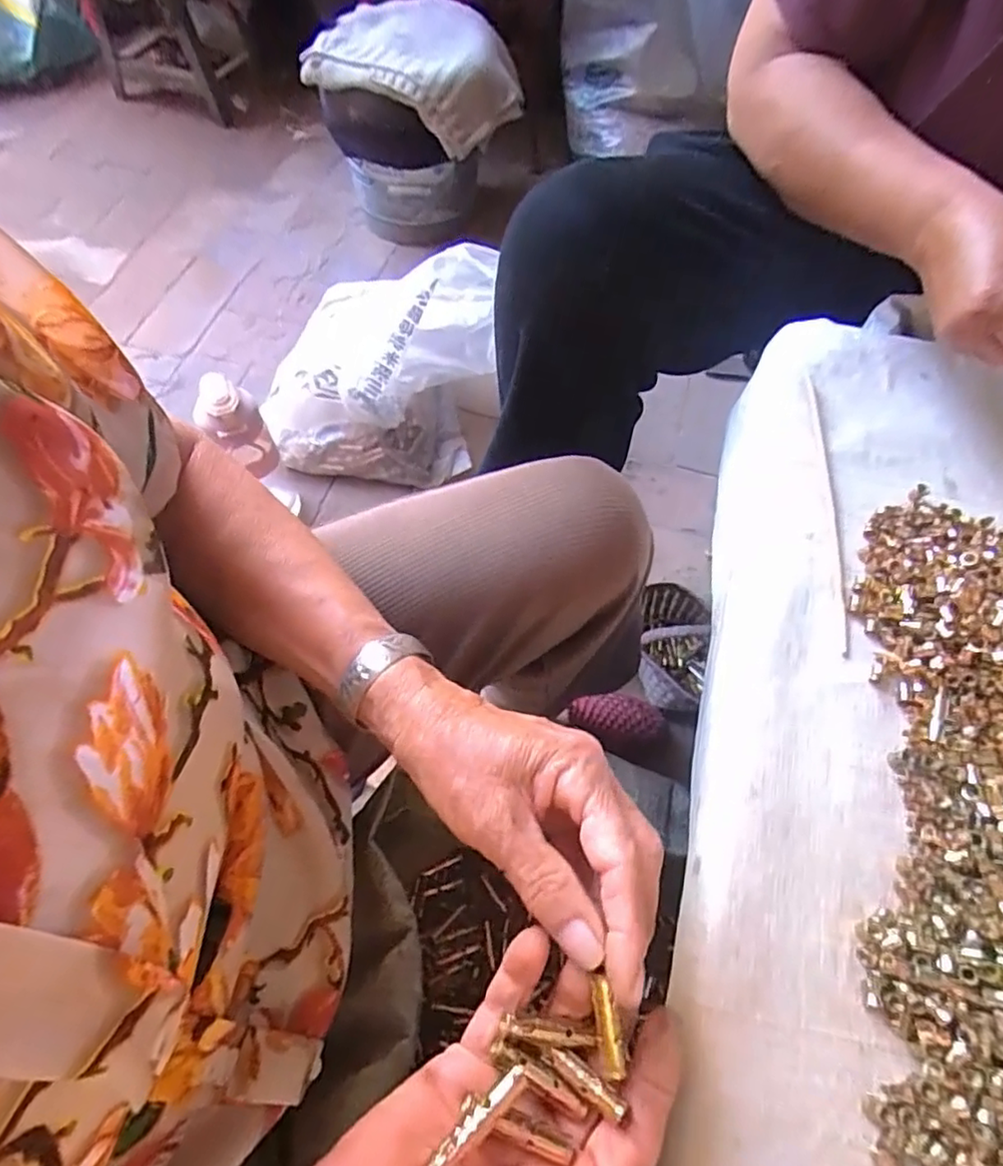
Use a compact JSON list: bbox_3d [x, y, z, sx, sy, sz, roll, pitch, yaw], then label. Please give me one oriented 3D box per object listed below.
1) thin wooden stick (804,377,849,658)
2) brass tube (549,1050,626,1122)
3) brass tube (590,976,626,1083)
[{"bbox_3d":[0.226,-0.058,0.431,0.007,0.006,0.226,6,61,3],"label":"thin wooden stick"},{"bbox_3d":[0.032,0.191,0.242,0.029,0.004,0.007,29,64,28],"label":"brass tube"},{"bbox_3d":[0.040,0.169,0.238,0.008,0.005,0.039,-11,91,-6],"label":"brass tube"}]

